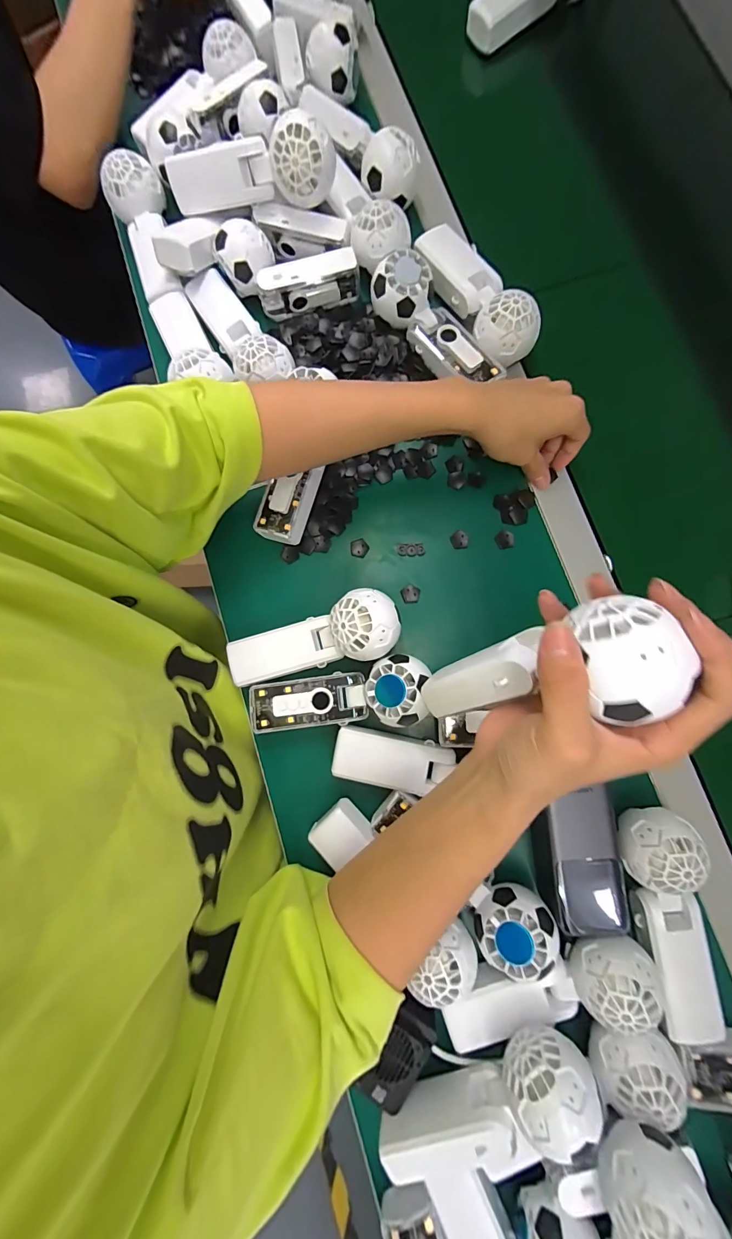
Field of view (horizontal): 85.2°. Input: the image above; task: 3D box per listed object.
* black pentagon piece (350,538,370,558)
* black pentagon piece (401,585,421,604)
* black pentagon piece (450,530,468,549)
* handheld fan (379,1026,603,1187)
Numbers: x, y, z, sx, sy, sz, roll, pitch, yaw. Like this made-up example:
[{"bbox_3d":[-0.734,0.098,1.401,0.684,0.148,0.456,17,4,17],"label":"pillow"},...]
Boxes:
[{"bbox_3d":[-0.006,-0.076,0.417,0.019,0.005,0.020,-3,82,3],"label":"black pentagon piece"},{"bbox_3d":[0.046,-0.026,0.409,0.019,0.005,0.018,-13,81,1],"label":"black pentagon piece"},{"bbox_3d":[0.096,-0.082,0.410,0.017,0.004,0.020,-11,81,1],"label":"black pentagon piece"},{"bbox_3d":[0.087,0.366,0.297,0.170,0.052,0.053,-36,79,14],"label":"handheld fan"}]

